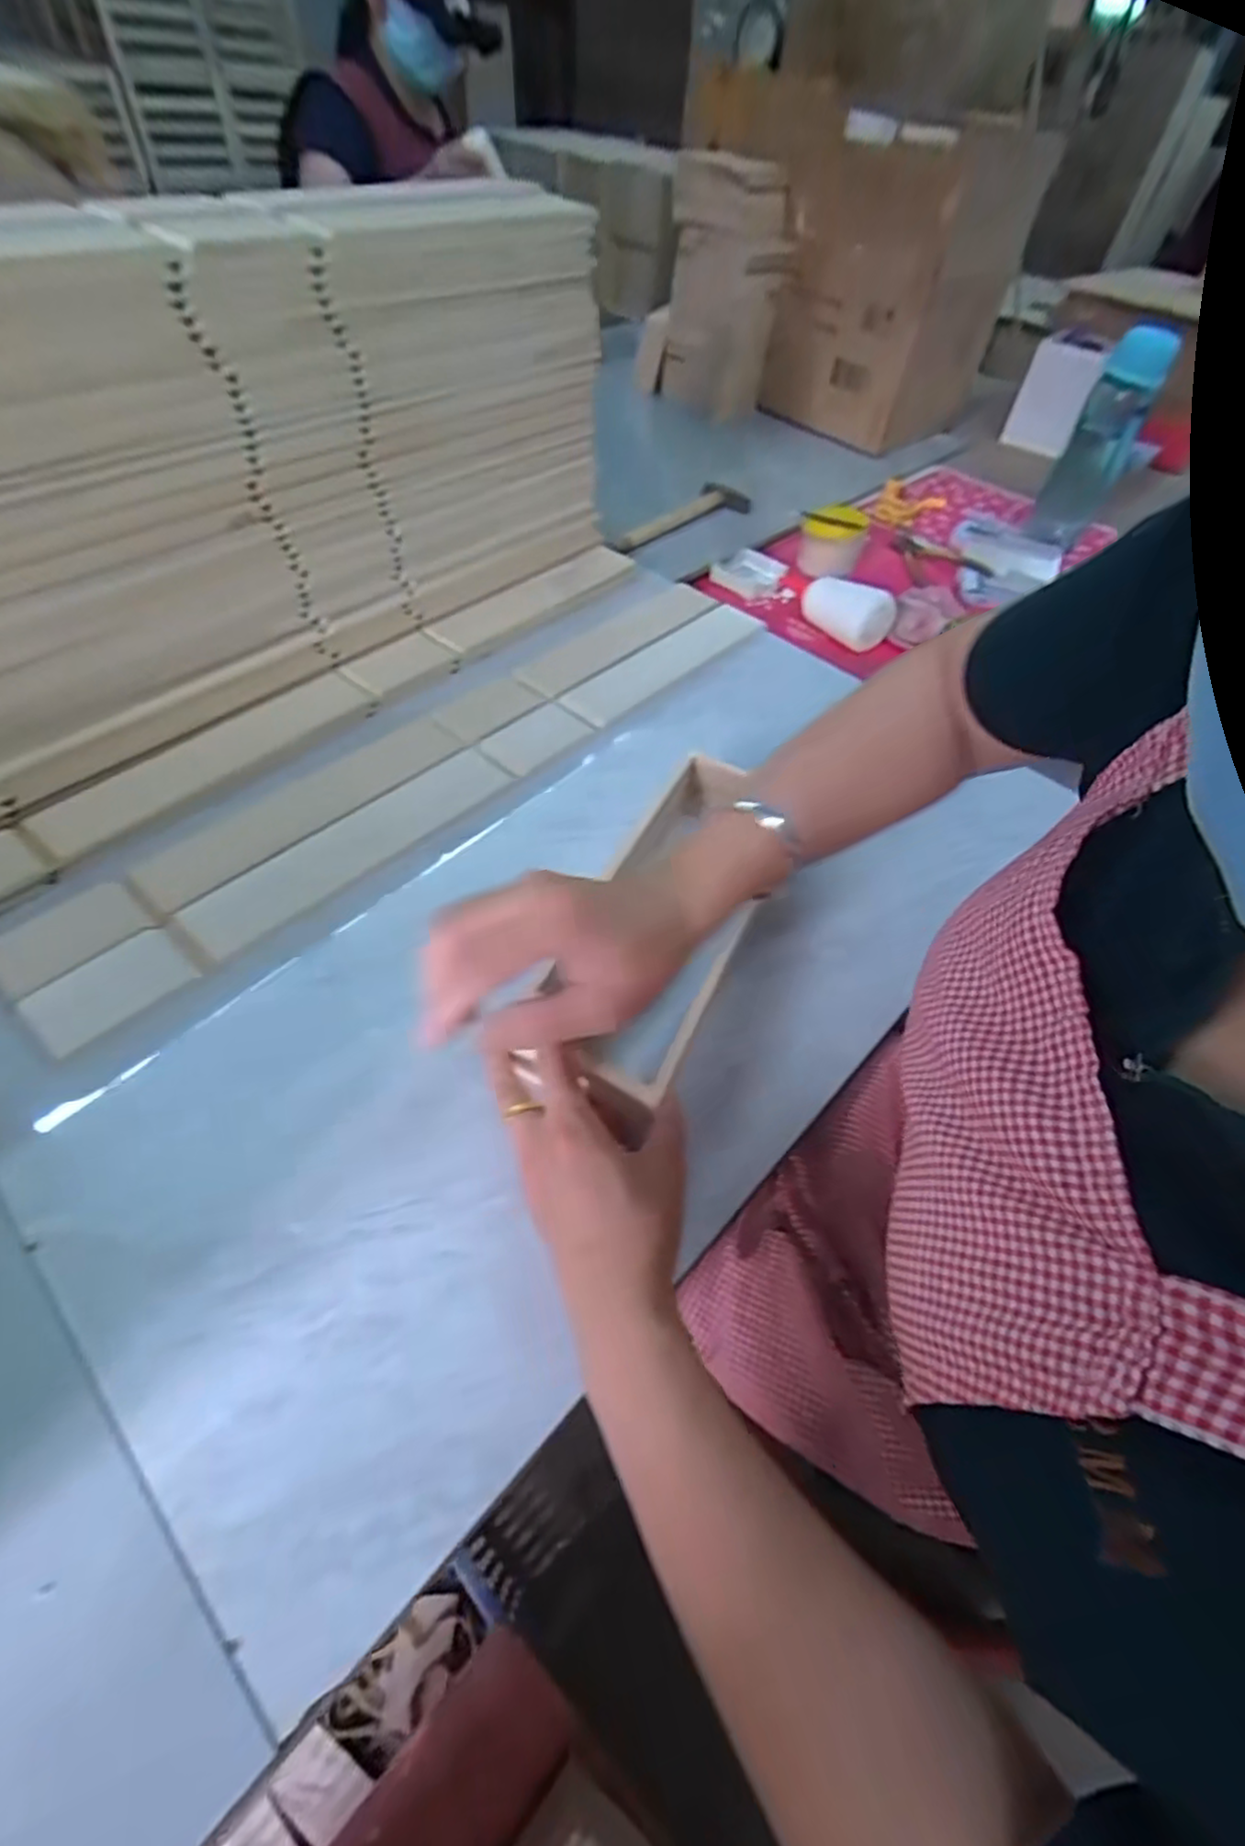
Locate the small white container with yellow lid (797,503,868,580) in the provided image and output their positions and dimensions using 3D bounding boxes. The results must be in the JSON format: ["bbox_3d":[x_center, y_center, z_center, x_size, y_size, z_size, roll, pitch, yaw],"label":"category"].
[{"bbox_3d":[0.273,-0.502,0.911,0.080,0.066,0.076,17,54,8],"label":"small white container with yellow lid"}]

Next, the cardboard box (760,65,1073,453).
[{"bbox_3d":[0.431,-1.010,1.098,0.334,0.332,0.266,-36,64,-27],"label":"cardboard box"}]

